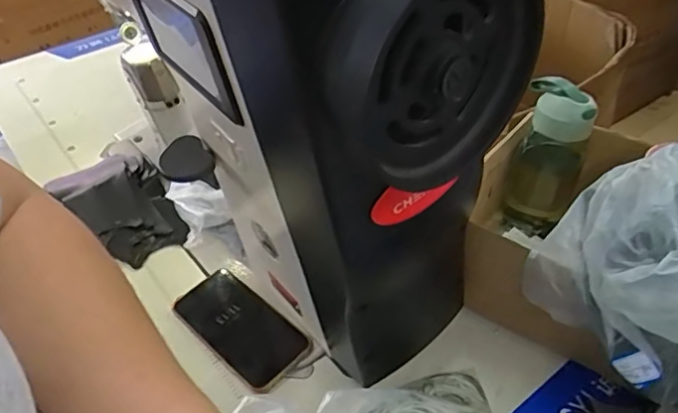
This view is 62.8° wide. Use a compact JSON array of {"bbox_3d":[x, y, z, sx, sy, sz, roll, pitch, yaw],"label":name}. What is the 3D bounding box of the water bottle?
[{"bbox_3d":[0.241,-0.052,0.645,0.073,0.180,0.063,12,44,18],"label":"water bottle"}]

